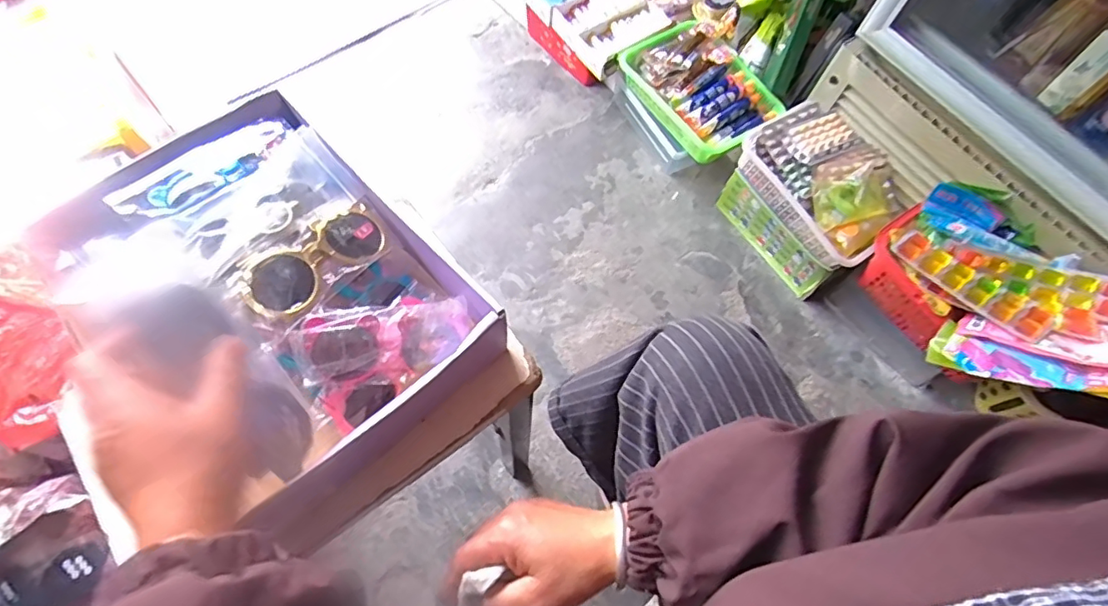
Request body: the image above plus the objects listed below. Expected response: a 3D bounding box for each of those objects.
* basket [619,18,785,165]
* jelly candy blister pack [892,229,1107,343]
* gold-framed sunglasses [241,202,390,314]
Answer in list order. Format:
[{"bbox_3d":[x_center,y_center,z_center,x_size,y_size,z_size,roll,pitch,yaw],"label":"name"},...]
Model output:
[{"bbox_3d":[0.279,-0.406,1.071,0.191,0.068,0.289,-35,74,-13],"label":"basket"},{"bbox_3d":[0.628,-0.027,0.788,0.293,0.040,0.131,22,59,18],"label":"jelly candy blister pack"},{"bbox_3d":[-0.191,-0.034,0.460,0.048,0.022,0.119,48,60,-6],"label":"gold-framed sunglasses"}]

